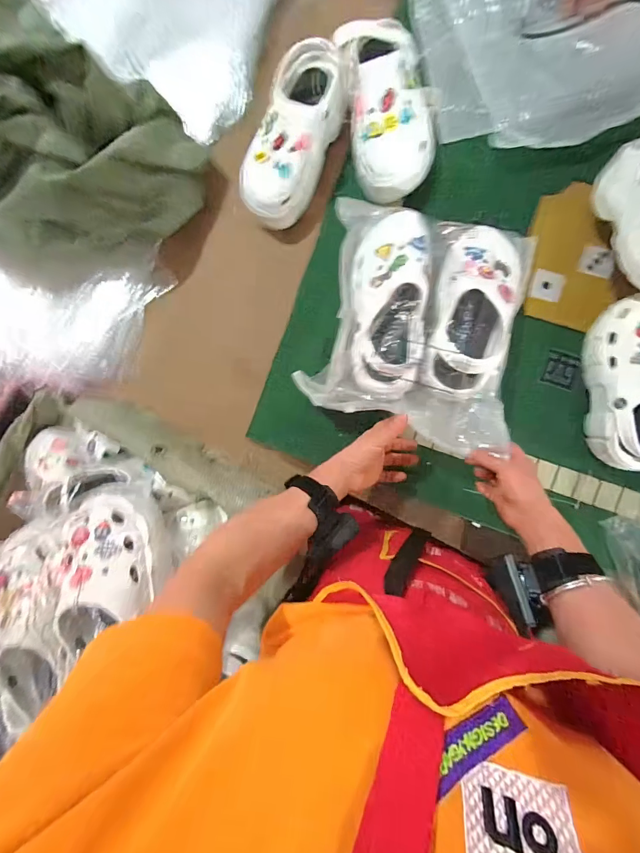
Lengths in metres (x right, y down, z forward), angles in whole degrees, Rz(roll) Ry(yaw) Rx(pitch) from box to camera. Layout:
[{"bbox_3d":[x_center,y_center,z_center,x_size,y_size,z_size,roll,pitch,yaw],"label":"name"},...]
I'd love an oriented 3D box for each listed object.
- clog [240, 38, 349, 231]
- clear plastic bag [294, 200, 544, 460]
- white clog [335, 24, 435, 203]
[{"bbox_3d":[-0.045,-0.439,0.570,0.101,0.107,0.256,29,93,9],"label":"clog"},{"bbox_3d":[0.140,-0.151,0.516,0.281,0.111,0.315,14,90,9],"label":"clear plastic bag"},{"bbox_3d":[0.096,-0.456,0.546,0.115,0.117,0.195,-15,86,8],"label":"white clog"}]

